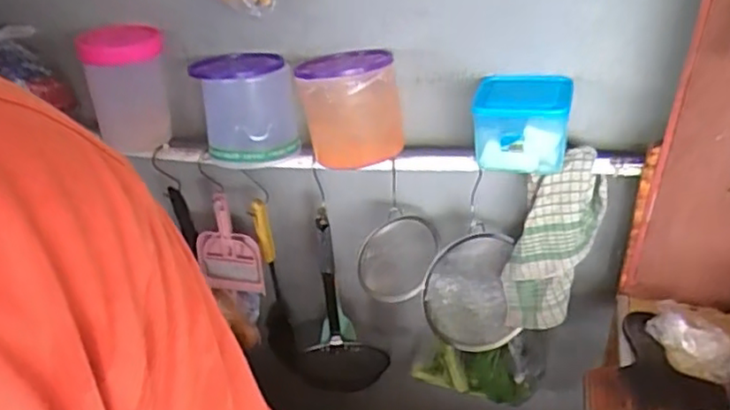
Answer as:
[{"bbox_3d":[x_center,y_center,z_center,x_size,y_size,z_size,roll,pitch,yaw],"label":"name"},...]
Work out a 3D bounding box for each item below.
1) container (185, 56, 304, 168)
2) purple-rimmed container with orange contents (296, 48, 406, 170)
[{"bbox_3d":[-0.177,-0.149,1.007,0.141,0.129,0.140,-8,34,-5],"label":"container"},{"bbox_3d":[-0.024,-0.148,0.967,0.137,0.136,0.145,-9,34,-6],"label":"purple-rimmed container with orange contents"}]

